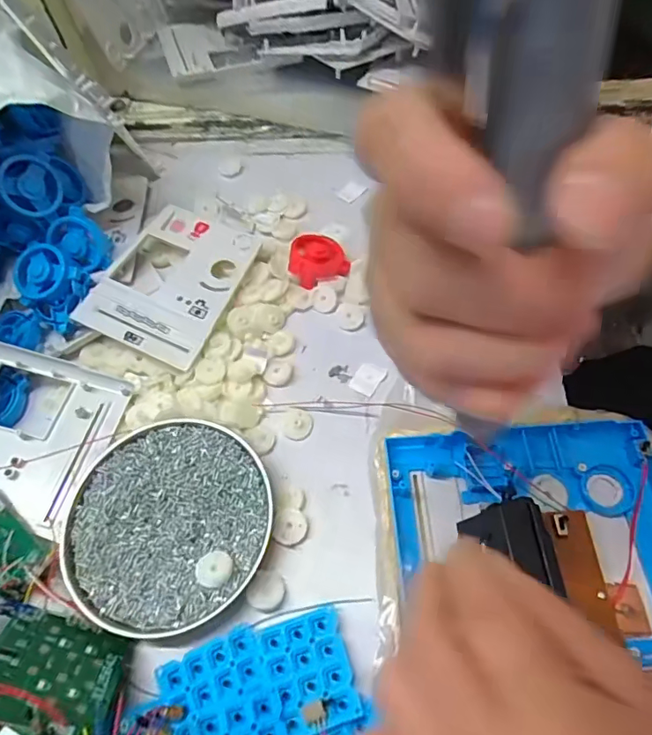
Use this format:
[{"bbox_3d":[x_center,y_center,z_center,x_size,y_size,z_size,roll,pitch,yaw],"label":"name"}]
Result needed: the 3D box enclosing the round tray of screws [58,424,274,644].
[{"bbox_3d":[-0.105,0.102,0.336,0.128,0.017,0.133,-2,59,3],"label":"round tray of screws"}]

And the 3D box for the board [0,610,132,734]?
[{"bbox_3d":[-0.146,0.163,0.272,0.068,0.071,0.004,25,96,-12],"label":"board"}]

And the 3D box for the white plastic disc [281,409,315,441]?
[{"bbox_3d":[-0.022,0.043,0.377,0.023,0.004,0.024,-2,59,3],"label":"white plastic disc"}]

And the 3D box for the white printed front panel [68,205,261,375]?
[{"bbox_3d":[-0.130,-0.076,0.428,0.111,0.017,0.144,18,63,14],"label":"white printed front panel"}]

